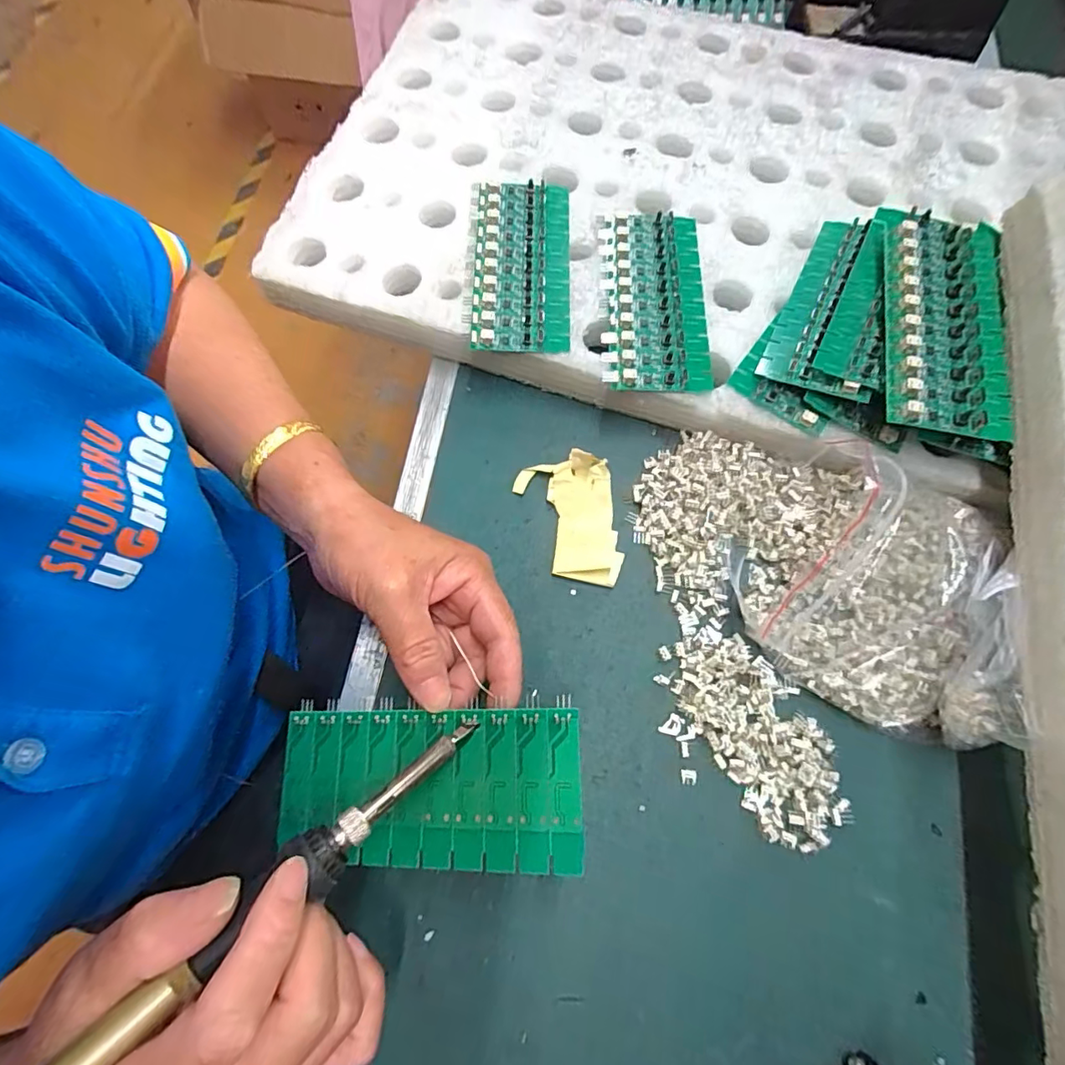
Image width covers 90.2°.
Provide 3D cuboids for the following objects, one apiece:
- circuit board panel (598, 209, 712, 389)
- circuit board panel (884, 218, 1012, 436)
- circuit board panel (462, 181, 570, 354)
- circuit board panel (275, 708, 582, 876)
[{"bbox_3d":[0.078,-0.151,0.343,0.066,0.012,0.135,1,71,0],"label":"circuit board panel"},{"bbox_3d":[0.232,-0.121,0.298,0.066,0.008,0.146,13,72,5],"label":"circuit board panel"},{"bbox_3d":[-0.009,-0.177,0.352,0.067,0.011,0.134,1,71,0],"label":"circuit board panel"},{"bbox_3d":[-0.048,0.109,0.232,0.136,0.004,0.063,-1,73,13],"label":"circuit board panel"}]

